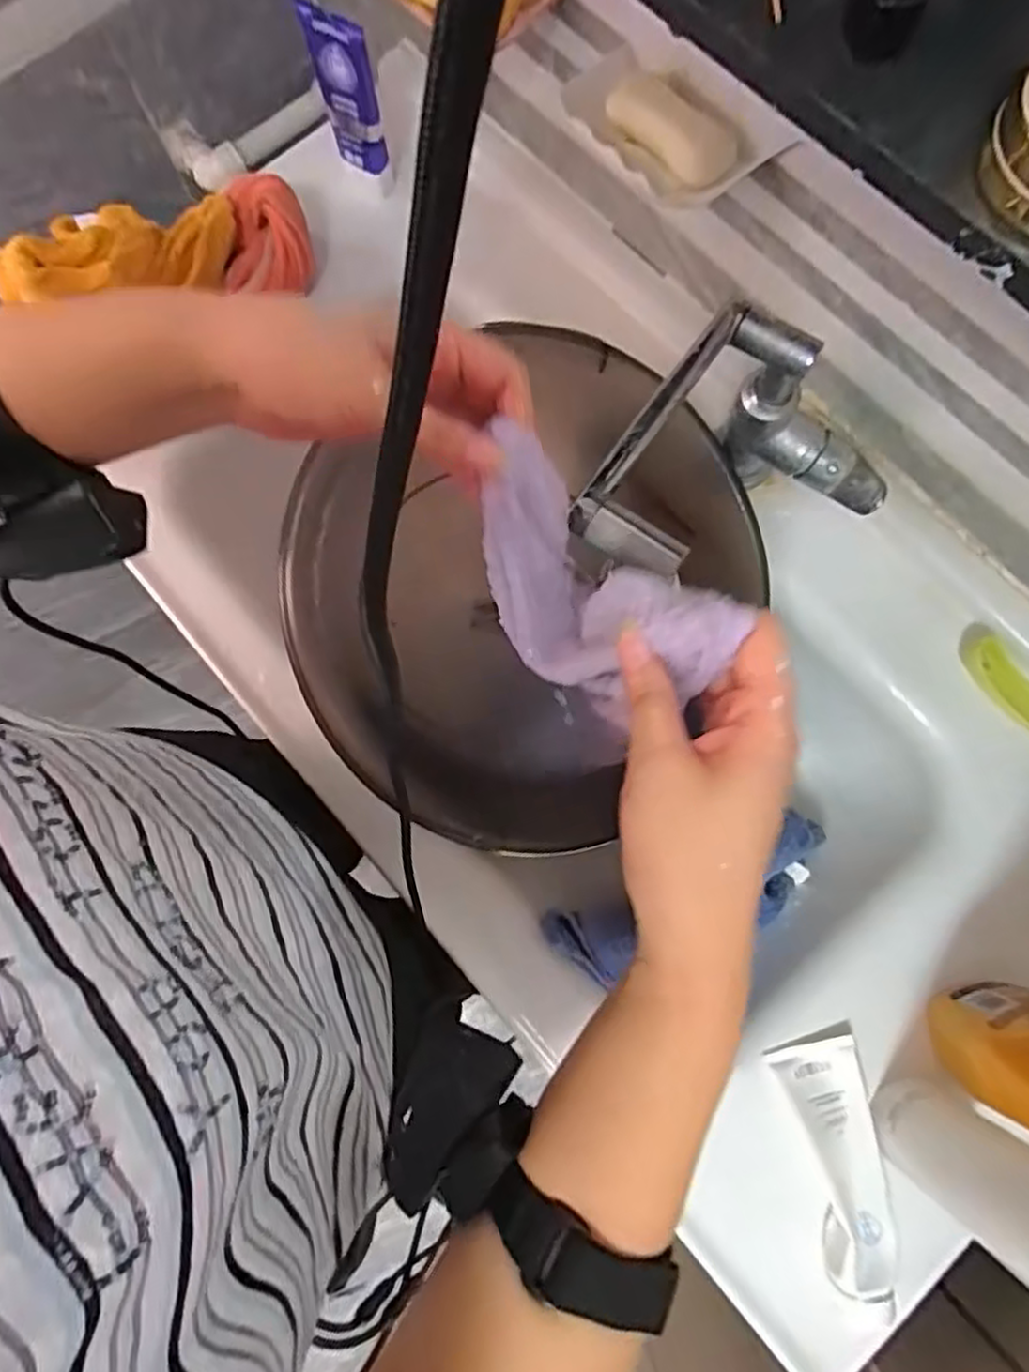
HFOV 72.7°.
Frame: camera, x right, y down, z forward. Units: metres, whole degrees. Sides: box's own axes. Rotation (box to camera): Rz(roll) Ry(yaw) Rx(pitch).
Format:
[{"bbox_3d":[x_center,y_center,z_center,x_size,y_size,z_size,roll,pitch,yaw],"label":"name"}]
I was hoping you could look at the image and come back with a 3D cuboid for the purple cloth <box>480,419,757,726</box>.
[{"bbox_3d":[0.031,-0.035,0.326,0.043,0.155,0.124,-42,81,-7],"label":"purple cloth"}]

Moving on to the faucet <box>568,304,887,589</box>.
[{"bbox_3d":[0.141,-0.121,0.476,0.140,0.165,0.209,38,81,8],"label":"faucet"}]

